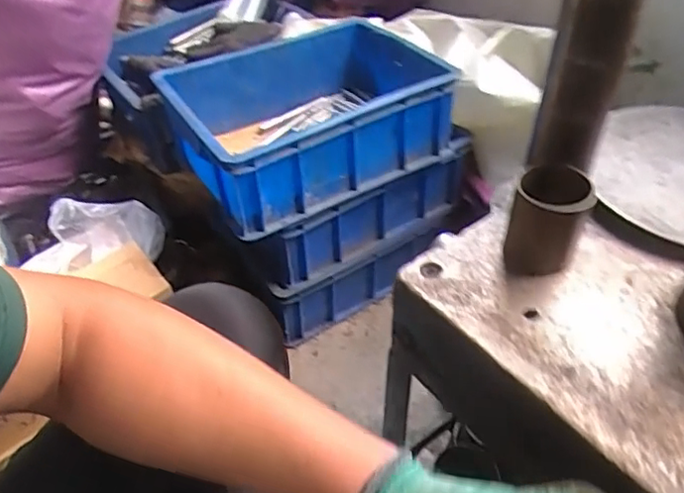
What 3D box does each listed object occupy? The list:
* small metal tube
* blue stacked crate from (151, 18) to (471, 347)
[{"bbox_3d":[0.200,-0.028,0.585,0.068,0.088,0.071,5,44,8],"label":"small metal tube"},{"bbox_3d":[-0.042,-0.126,1.080,0.433,0.410,0.299,-25,48,-22],"label":"blue stacked crate"}]

